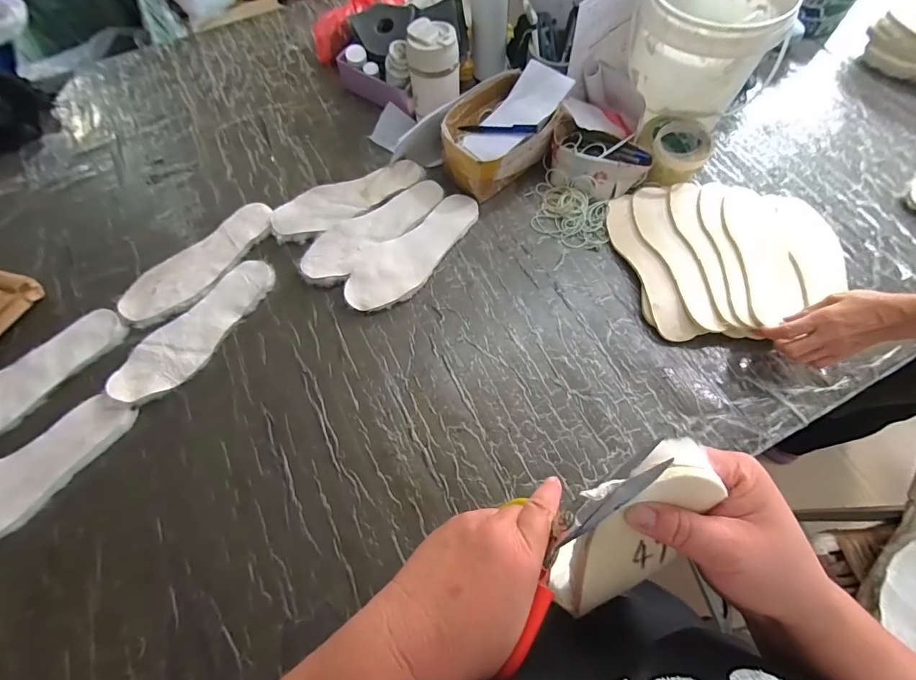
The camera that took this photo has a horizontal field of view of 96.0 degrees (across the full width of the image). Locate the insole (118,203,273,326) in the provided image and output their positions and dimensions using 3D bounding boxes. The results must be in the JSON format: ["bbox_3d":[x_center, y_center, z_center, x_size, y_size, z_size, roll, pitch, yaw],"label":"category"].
[{"bbox_3d":[-0.395,-0.119,0.640,0.253,0.009,0.095,-40,75,-16],"label":"insole"}]

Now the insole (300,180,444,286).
[{"bbox_3d":[-0.136,-0.182,0.663,0.258,0.014,0.084,-40,71,-15],"label":"insole"}]

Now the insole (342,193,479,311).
[{"bbox_3d":[-0.064,-0.139,0.641,0.250,0.014,0.104,-35,69,-13],"label":"insole"}]

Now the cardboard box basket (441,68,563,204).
[{"bbox_3d":[0.062,-0.345,0.694,0.188,0.076,0.152,-39,71,-16],"label":"cardboard box basket"}]

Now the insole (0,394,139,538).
[{"bbox_3d":[-0.534,0.169,0.506,0.262,0.021,0.091,-38,72,-16],"label":"insole"}]

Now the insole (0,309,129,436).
[{"bbox_3d":[-0.585,0.057,0.560,0.264,0.014,0.085,-40,79,-18],"label":"insole"}]

